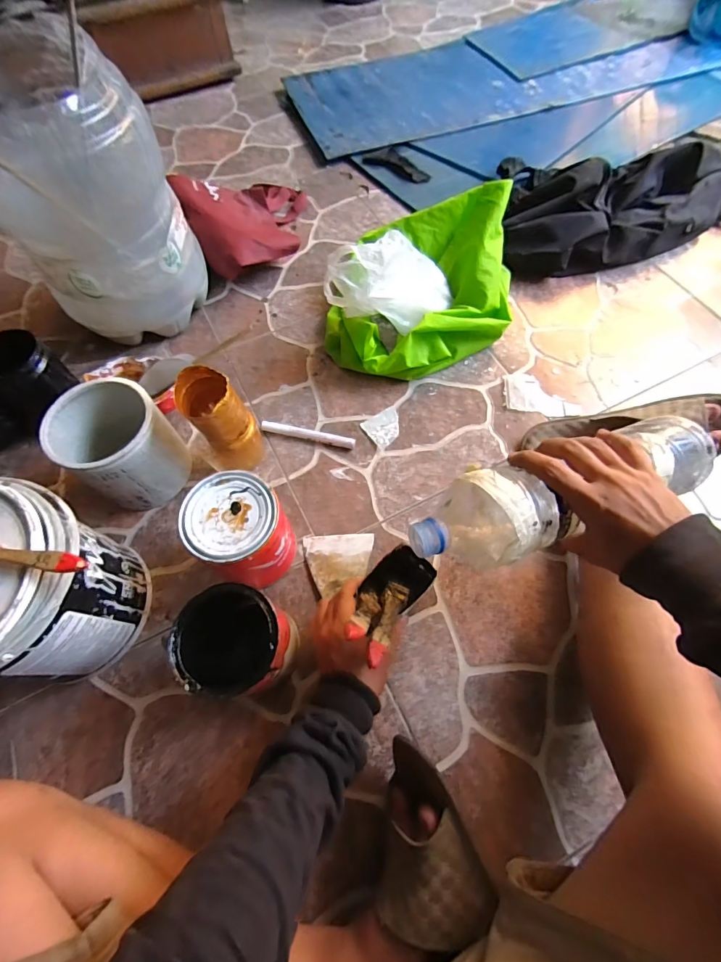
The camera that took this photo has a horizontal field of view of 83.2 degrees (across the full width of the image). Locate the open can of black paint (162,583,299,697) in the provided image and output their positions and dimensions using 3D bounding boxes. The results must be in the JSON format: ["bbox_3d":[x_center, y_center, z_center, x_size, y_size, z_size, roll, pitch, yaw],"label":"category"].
[{"bbox_3d":[-0.122,0.169,0.426,0.093,0.143,0.093,0,64,1],"label":"open can of black paint"}]

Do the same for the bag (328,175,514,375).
[{"bbox_3d":[0.092,-0.304,0.652,0.308,0.148,0.250,-10,64,-4],"label":"bag"}]

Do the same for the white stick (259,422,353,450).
[{"bbox_3d":[-0.079,-0.070,0.606,0.143,0.018,0.015,13,65,7],"label":"white stick"}]

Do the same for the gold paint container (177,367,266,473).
[{"bbox_3d":[-0.180,-0.069,0.534,0.071,0.163,0.073,0,64,1],"label":"gold paint container"}]

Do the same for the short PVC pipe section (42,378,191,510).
[{"bbox_3d":[-0.308,-0.045,0.530,0.126,0.123,0.118,39,71,18],"label":"short PVC pipe section"}]

